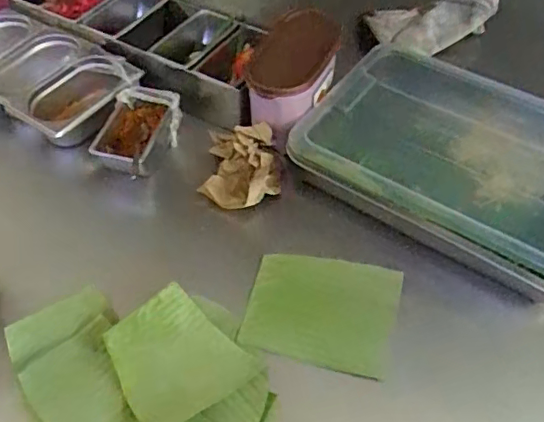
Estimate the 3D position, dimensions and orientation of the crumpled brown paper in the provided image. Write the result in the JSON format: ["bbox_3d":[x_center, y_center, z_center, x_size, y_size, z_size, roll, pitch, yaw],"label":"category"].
[{"bbox_3d":[-0.042,-0.070,0.752,0.105,0.068,0.126,2,51,1],"label":"crumpled brown paper"}]

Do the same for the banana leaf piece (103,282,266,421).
[{"bbox_3d":[-0.101,0.153,0.590,0.124,0.025,0.137,-31,58,-23],"label":"banana leaf piece"}]

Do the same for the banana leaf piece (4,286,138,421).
[{"bbox_3d":[-0.198,0.175,0.576,0.105,0.025,0.188,-24,55,-19],"label":"banana leaf piece"}]

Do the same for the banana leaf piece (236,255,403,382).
[{"bbox_3d":[0.058,0.113,0.645,0.165,0.015,0.139,10,52,7],"label":"banana leaf piece"}]

